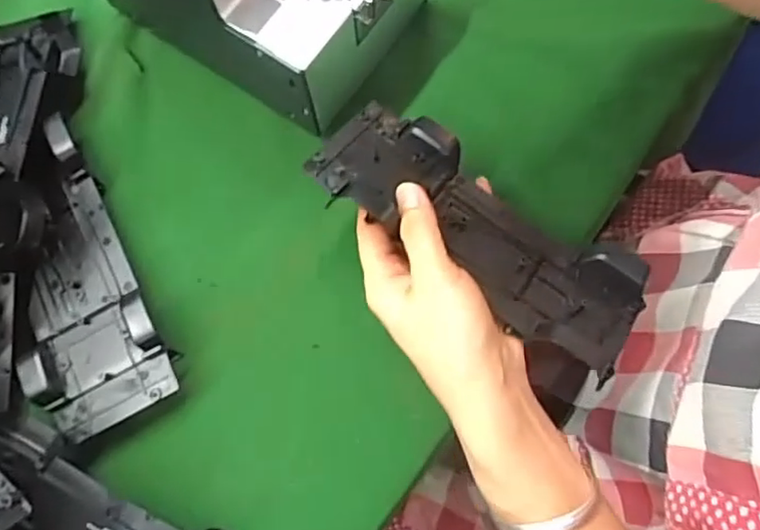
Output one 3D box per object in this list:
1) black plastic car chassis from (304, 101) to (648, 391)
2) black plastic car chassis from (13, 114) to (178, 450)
[{"bbox_3d":[0.054,-0.019,0.334,0.191,0.035,0.073,36,57,4],"label":"black plastic car chassis"},{"bbox_3d":[-0.184,0.013,0.355,0.078,0.031,0.173,-28,76,-6],"label":"black plastic car chassis"}]

